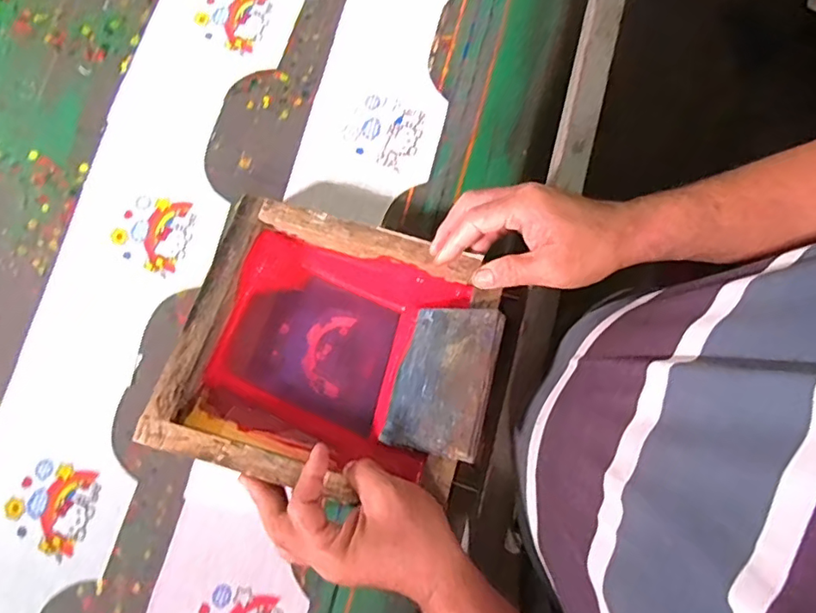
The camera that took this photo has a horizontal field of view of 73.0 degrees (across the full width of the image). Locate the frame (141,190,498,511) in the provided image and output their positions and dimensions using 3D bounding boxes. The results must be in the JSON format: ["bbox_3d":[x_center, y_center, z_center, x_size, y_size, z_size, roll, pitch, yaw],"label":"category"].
[{"bbox_3d":[-0.066,0.037,0.490,0.246,0.068,0.229,16,80,3],"label":"frame"}]

